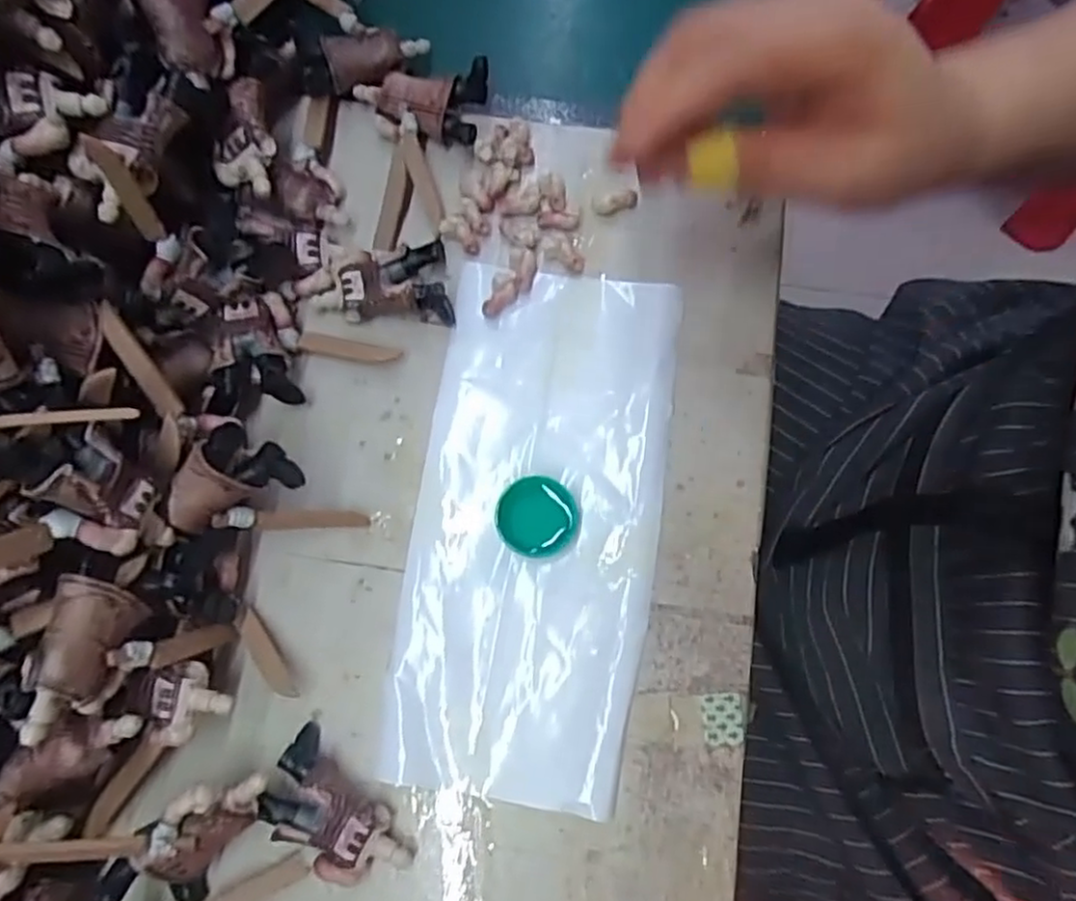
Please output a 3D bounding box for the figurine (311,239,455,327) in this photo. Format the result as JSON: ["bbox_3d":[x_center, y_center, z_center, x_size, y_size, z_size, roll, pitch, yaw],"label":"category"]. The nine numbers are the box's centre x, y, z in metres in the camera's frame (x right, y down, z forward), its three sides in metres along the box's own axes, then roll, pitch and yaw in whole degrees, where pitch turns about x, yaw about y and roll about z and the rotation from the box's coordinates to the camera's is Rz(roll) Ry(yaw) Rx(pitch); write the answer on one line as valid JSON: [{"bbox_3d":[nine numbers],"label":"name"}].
[{"bbox_3d":[-0.066,-0.072,0.298,0.057,0.016,0.033,-1,78,1],"label":"figurine"}]

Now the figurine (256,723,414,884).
[{"bbox_3d":[-0.076,0.134,0.255,0.060,0.019,0.028,44,82,9],"label":"figurine"}]

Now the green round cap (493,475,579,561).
[{"bbox_3d":[0.000,0.027,0.280,0.032,0.012,0.031,0,78,1],"label":"green round cap"}]

